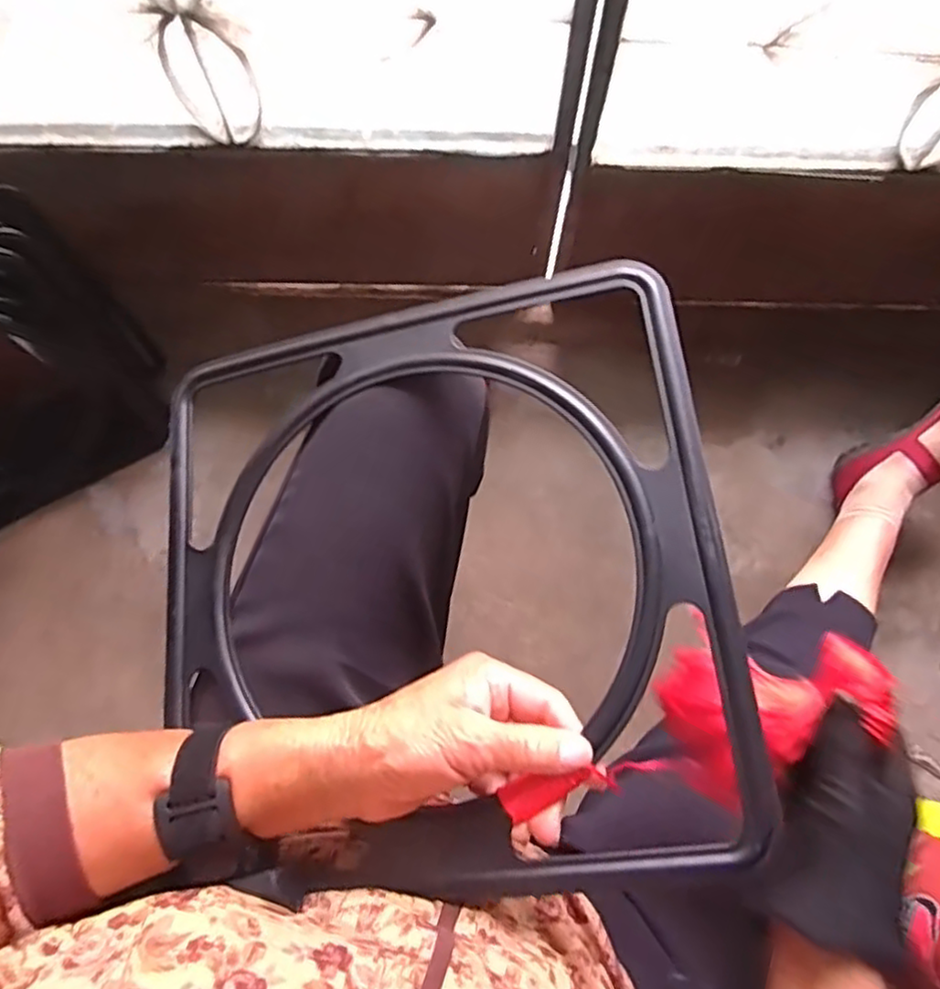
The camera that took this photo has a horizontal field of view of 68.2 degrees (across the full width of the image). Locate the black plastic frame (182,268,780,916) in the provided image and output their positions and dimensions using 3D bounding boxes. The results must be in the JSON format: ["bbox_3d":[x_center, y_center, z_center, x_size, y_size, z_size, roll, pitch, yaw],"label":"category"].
[{"bbox_3d":[-0.028,0.044,0.394,0.322,0.021,0.329,-10,74,13],"label":"black plastic frame"}]

